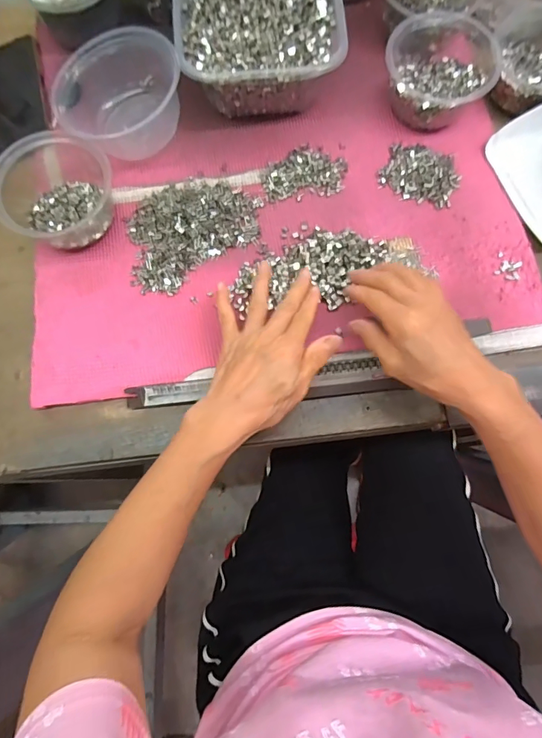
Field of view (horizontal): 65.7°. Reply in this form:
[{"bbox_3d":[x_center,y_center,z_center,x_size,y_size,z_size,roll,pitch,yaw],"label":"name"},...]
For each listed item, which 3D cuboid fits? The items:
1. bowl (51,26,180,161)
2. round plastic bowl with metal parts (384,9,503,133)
[{"bbox_3d":[-0.163,-0.295,0.451,0.127,0.073,0.120,0,78,0],"label":"bowl"},{"bbox_3d":[0.182,-0.332,0.462,0.116,0.065,0.121,0,78,0],"label":"round plastic bowl with metal parts"}]

